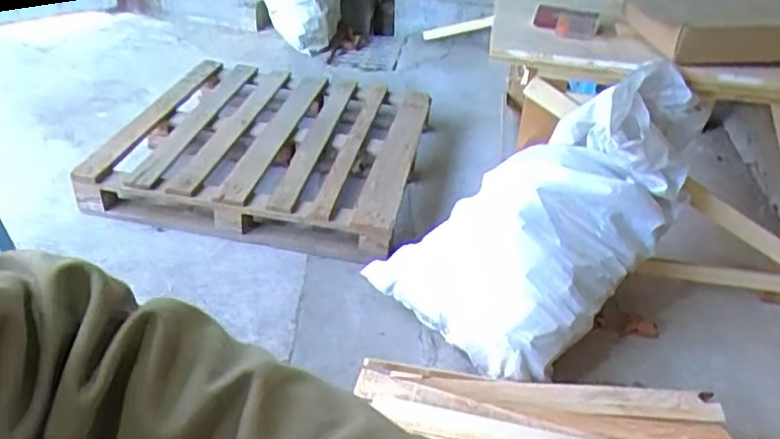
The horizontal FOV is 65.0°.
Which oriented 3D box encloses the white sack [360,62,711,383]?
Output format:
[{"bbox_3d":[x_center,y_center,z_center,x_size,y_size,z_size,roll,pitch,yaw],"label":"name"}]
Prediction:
[{"bbox_3d":[0.374,-0.026,1.363,0.792,0.274,0.418,-41,49,-8],"label":"white sack"}]

